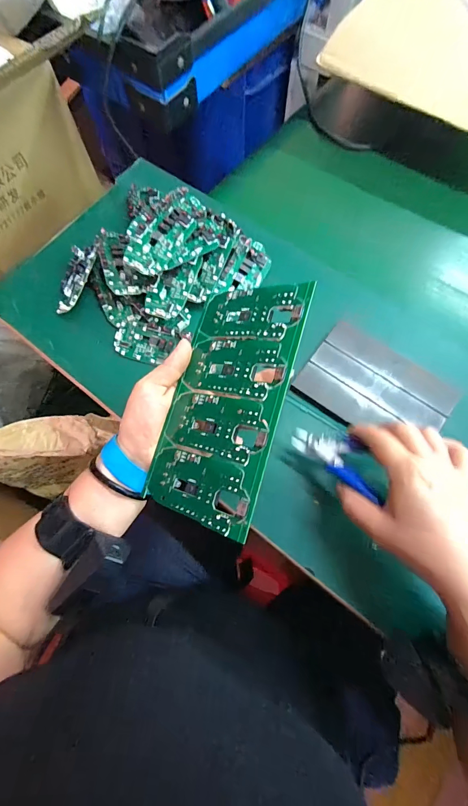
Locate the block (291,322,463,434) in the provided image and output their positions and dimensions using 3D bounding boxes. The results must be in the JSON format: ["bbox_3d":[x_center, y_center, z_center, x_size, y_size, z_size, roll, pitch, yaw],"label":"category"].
[{"bbox_3d":[0.152,-0.014,0.379,0.148,0.007,0.102,35,74,13],"label":"block"}]

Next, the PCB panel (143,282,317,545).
[{"bbox_3d":[-0.007,-0.005,0.275,0.105,0.004,0.188,8,77,38],"label":"PCB panel"}]

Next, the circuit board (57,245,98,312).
[{"bbox_3d":[-0.194,-0.152,0.432,0.041,0.010,0.089,8,76,26],"label":"circuit board"}]

